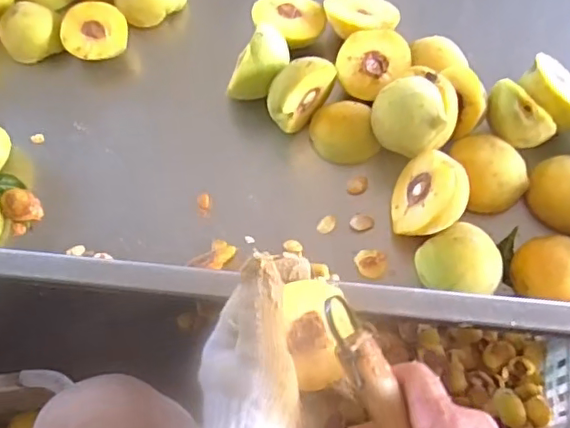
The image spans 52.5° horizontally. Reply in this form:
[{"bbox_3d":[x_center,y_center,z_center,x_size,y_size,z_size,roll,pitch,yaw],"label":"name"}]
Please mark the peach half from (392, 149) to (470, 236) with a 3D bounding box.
[{"bbox_3d":[0.113,-0.013,0.451,0.025,0.059,0.068,12,106,-29],"label":"peach half"}]

